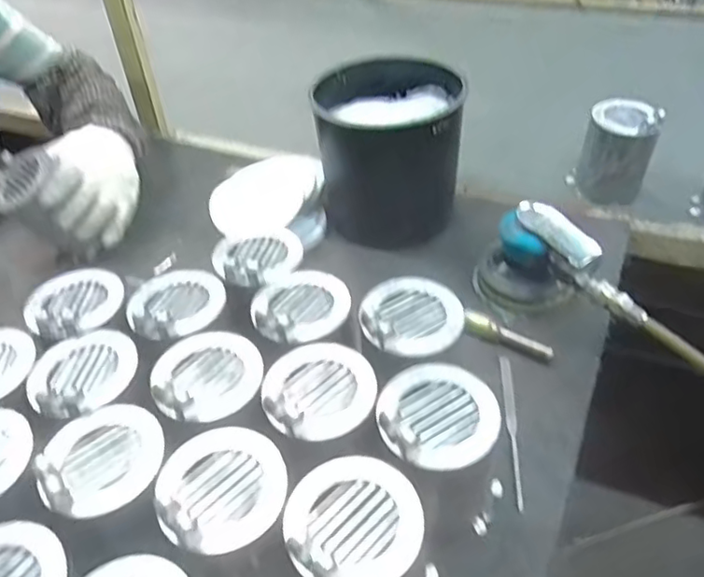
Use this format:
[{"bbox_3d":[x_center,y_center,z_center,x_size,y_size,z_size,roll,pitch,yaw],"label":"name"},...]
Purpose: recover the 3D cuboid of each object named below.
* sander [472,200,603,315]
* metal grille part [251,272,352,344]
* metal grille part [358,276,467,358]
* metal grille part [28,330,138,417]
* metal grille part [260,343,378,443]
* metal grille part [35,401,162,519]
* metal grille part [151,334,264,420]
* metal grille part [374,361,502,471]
[{"bbox_3d":[0.200,-0.030,0.676,0.091,0.092,0.121,-24,45,-20],"label":"sander"},{"bbox_3d":[-0.047,0.011,0.551,0.086,0.019,0.079,-3,42,3],"label":"metal grille part"},{"bbox_3d":[0.052,0.020,0.531,0.086,0.017,0.088,1,46,-1],"label":"metal grille part"},{"bbox_3d":[-0.221,0.063,0.505,0.084,0.016,0.081,-26,46,-22],"label":"metal grille part"},{"bbox_3d":[-0.026,0.076,0.480,0.085,0.015,0.087,-3,42,3],"label":"metal grille part"},{"bbox_3d":[-0.181,0.121,0.448,0.083,0.019,0.082,-21,44,-17],"label":"metal grille part"},{"bbox_3d":[-0.117,0.066,0.497,0.084,0.016,0.087,-1,45,1],"label":"metal grille part"},{"bbox_3d":[0.065,0.089,0.452,0.086,0.017,0.086,-3,42,3],"label":"metal grille part"}]

